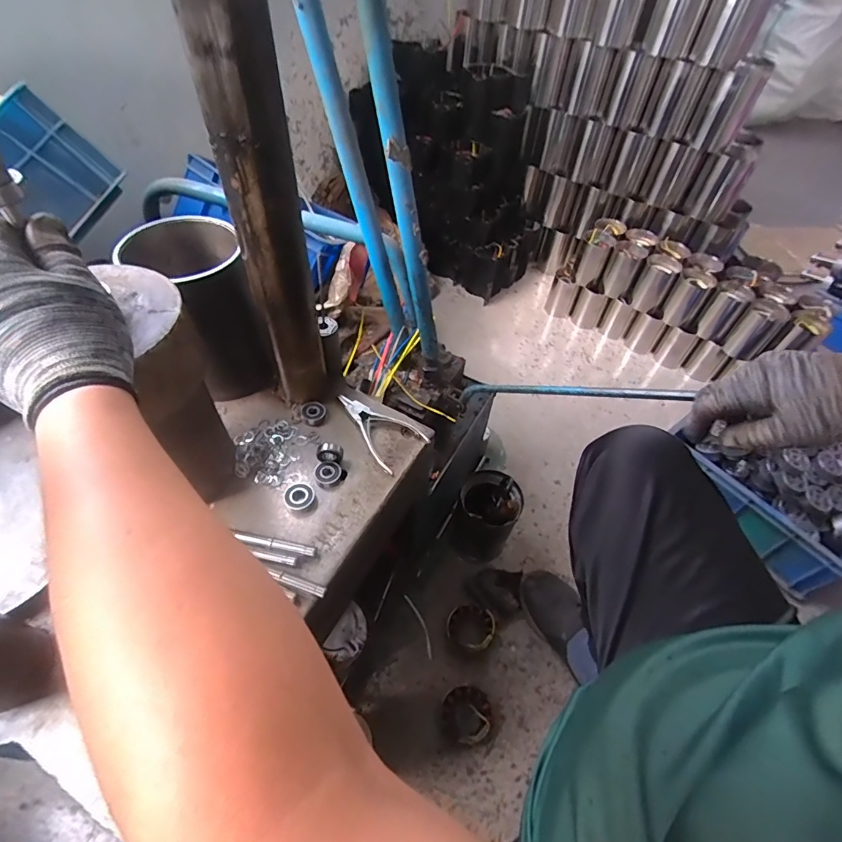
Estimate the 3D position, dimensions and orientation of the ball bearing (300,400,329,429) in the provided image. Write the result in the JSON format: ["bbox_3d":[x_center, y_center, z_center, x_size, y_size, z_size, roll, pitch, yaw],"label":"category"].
[{"bbox_3d":[-0.138,-0.009,0.578,0.032,0.011,0.038,-9,53,-11],"label":"ball bearing"}]

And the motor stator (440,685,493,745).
[{"bbox_3d":[0.077,0.488,0.746,0.078,0.032,0.080,-35,61,-27],"label":"motor stator"}]

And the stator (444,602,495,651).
[{"bbox_3d":[0.091,0.378,0.823,0.084,0.035,0.080,25,54,15],"label":"stator"}]

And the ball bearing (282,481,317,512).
[{"bbox_3d":[-0.137,0.084,0.506,0.034,0.011,0.037,2,51,-2],"label":"ball bearing"}]

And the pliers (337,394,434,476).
[{"bbox_3d":[-0.055,0.004,0.570,0.071,0.013,0.124,-36,62,-28],"label":"pliers"}]

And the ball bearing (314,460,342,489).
[{"bbox_3d":[-0.108,0.062,0.525,0.030,0.013,0.030,2,51,-2],"label":"ball bearing"}]

